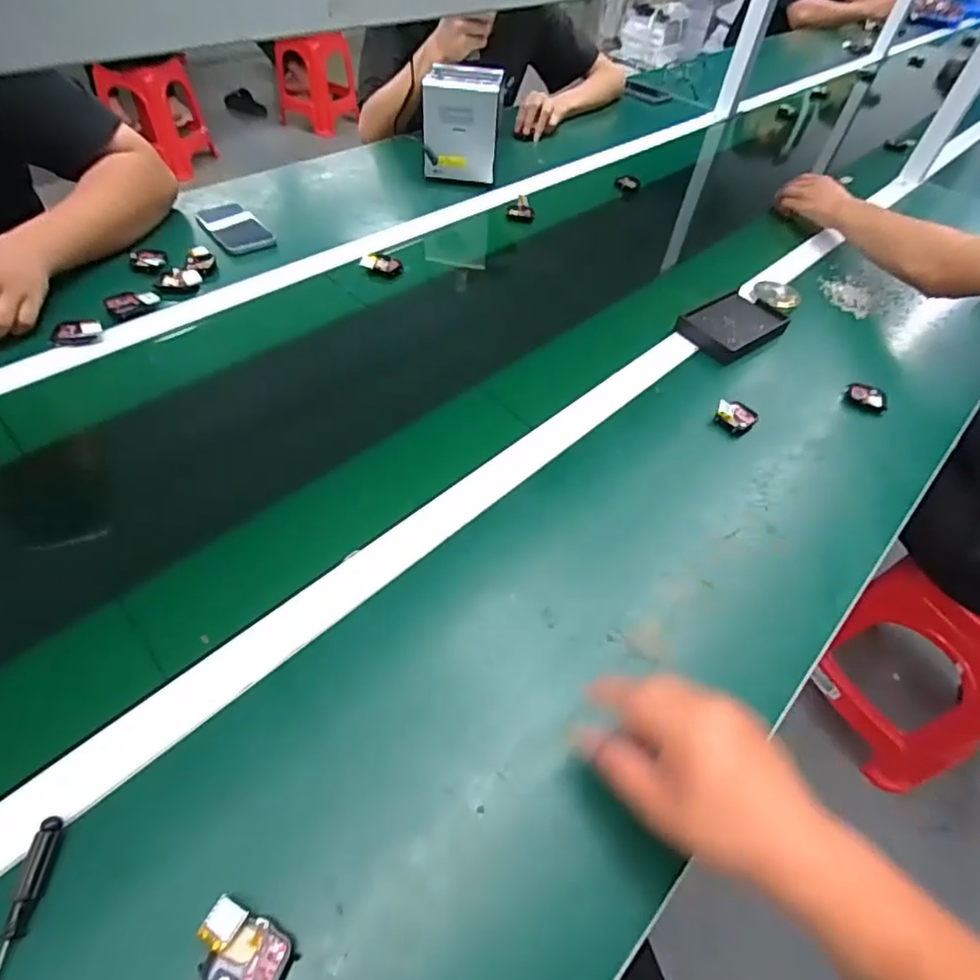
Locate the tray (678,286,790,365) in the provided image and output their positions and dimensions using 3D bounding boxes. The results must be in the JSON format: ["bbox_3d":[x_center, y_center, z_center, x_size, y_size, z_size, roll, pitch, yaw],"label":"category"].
[{"bbox_3d":[0.330,-0.224,0.752,0.148,0.025,0.092,-29,59,-25],"label":"tray"}]

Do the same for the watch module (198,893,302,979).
[{"bbox_3d":[-0.142,0.267,0.316,0.056,0.009,0.039,28,61,3],"label":"watch module"}]

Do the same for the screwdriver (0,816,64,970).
[{"bbox_3d":[-0.272,0.259,0.310,0.012,0.014,0.130,2,51,-4],"label":"screwdriver"}]

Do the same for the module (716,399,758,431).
[{"bbox_3d":[0.284,-0.087,0.639,0.043,0.021,0.037,-20,56,-20],"label":"module"}]

